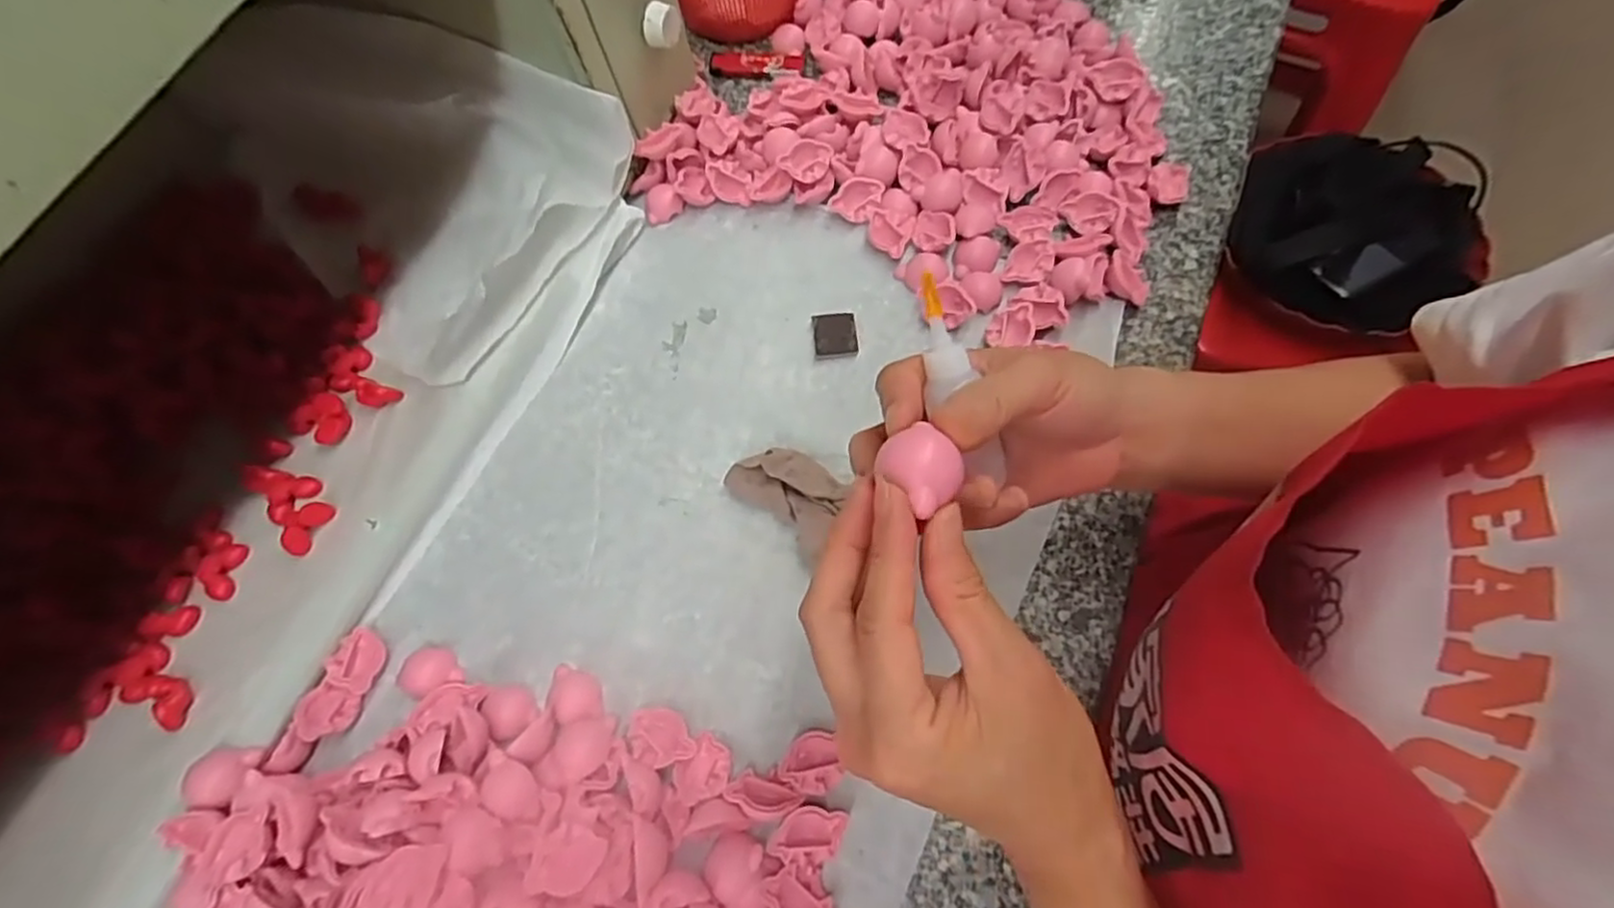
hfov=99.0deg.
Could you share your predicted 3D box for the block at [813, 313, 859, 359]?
[{"bbox_3d":[0.018,-0.078,0.447,0.028,0.007,0.032,-6,67,2],"label":"block"}]

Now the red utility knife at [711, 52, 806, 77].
[{"bbox_3d":[-0.040,-0.305,0.541,0.073,0.015,0.016,9,69,8],"label":"red utility knife"}]

